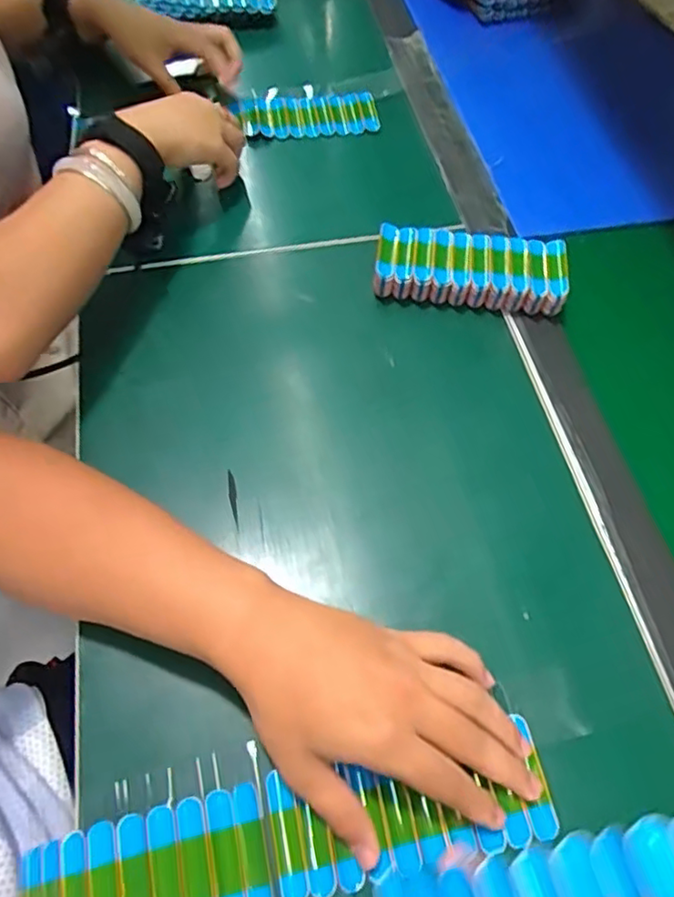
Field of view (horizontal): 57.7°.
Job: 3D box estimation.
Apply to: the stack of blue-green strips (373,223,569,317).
[{"bbox_3d":[0.111,-0.149,0.508,0.153,0.034,0.059,8,61,3],"label":"stack of blue-green strips"}]

